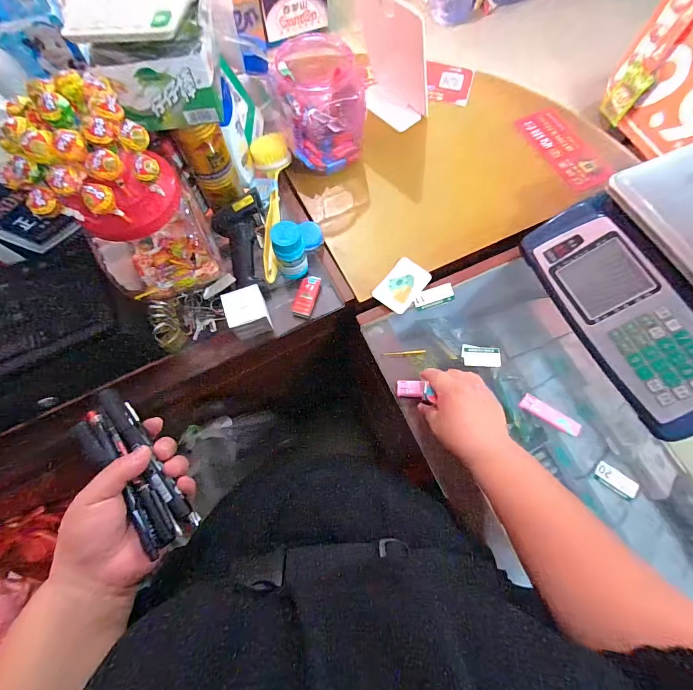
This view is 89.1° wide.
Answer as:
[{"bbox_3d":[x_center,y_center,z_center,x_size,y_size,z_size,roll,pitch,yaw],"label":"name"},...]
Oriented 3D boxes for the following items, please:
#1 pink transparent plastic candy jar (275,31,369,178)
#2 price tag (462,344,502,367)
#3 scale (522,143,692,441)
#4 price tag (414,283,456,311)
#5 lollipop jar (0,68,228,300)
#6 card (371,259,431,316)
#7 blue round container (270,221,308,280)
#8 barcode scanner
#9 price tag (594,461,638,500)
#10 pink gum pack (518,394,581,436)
[{"bbox_3d":[-0.035,-0.387,0.587,0.134,0.153,0.121,-10,72,-3],"label":"pink transparent plastic candy jar"},{"bbox_3d":[0.206,0.016,0.538,0.057,0.007,0.033,3,72,-2],"label":"price tag"},{"bbox_3d":[0.488,-0.089,0.493,0.336,0.098,0.336,-23,73,-8],"label":"scale"},{"bbox_3d":[0.140,-0.077,0.562,0.067,0.009,0.030,-19,72,-6],"label":"price tag"},{"bbox_3d":[-0.254,-0.160,0.425,0.129,0.246,0.129,0,71,0],"label":"lollipop jar"},{"bbox_3d":[0.088,-0.095,0.559,0.059,0.008,0.086,37,77,10],"label":"card"},{"bbox_3d":[-0.087,-0.144,0.548,0.045,0.086,0.053,-14,72,-5],"label":"blue round container"},{"bbox_3d":[-0.178,-0.169,0.567,0.073,0.052,0.153,0,85,0],"label":"barcode scanner"},{"bbox_3d":[0.370,0.186,0.481,0.055,0.007,0.030,30,74,10],"label":"price tag"},{"bbox_3d":[0.289,0.099,0.500,0.080,0.014,0.023,35,75,11],"label":"pink gum pack"}]

